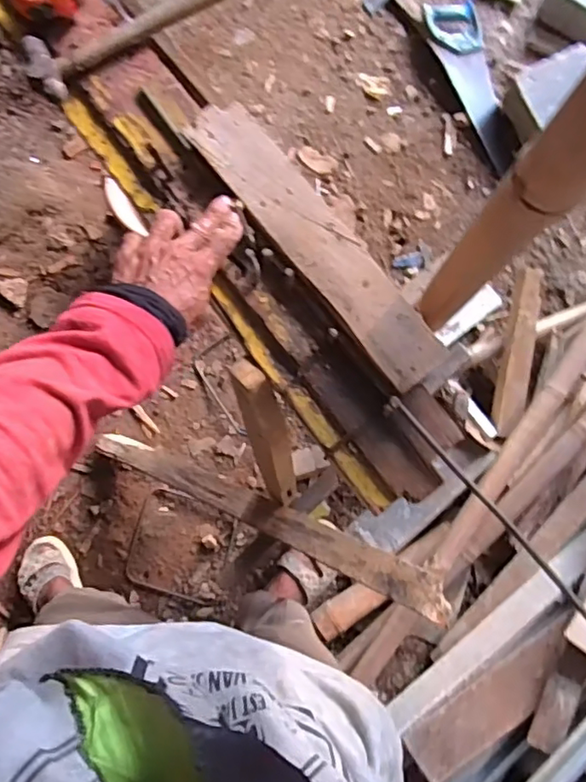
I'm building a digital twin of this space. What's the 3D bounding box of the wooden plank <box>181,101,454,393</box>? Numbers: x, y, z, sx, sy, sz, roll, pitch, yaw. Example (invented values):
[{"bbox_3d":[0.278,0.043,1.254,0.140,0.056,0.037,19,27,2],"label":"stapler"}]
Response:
[{"bbox_3d":[0.018,-0.145,0.548,0.061,0.018,0.330,-37,83,-4],"label":"wooden plank"}]

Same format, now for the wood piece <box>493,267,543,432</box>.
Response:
[{"bbox_3d":[0.484,-0.078,1.255,0.064,0.043,0.354,9,94,2],"label":"wood piece"}]

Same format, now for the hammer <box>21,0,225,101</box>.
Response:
[{"bbox_3d":[-0.142,-0.379,0.586,0.265,0.024,0.072,-28,82,-3],"label":"hammer"}]

